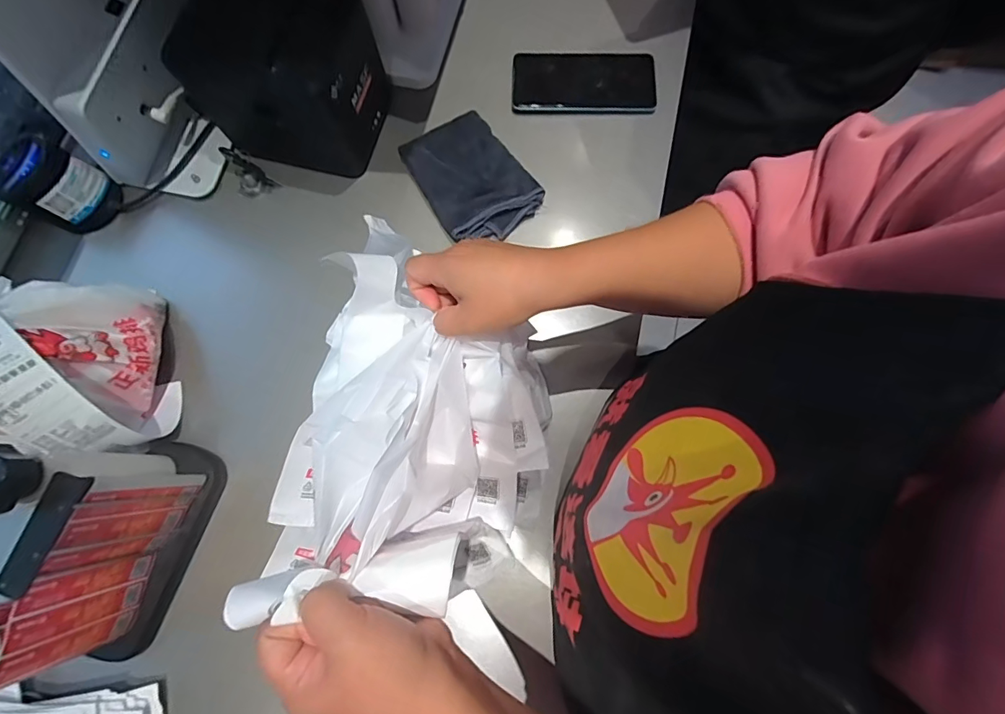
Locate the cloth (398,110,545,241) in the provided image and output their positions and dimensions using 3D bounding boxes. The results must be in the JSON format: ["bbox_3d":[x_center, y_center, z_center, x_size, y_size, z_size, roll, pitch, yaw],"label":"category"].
[{"bbox_3d":[-0.035,-0.192,0.487,0.102,0.014,0.143,-35,78,-7],"label":"cloth"}]

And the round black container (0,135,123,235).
[{"bbox_3d":[-0.455,-0.173,0.471,0.071,0.063,0.073,29,78,8],"label":"round black container"}]

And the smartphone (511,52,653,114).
[{"bbox_3d":[0.093,-0.314,0.520,0.160,0.009,0.080,1,76,1],"label":"smartphone"}]

